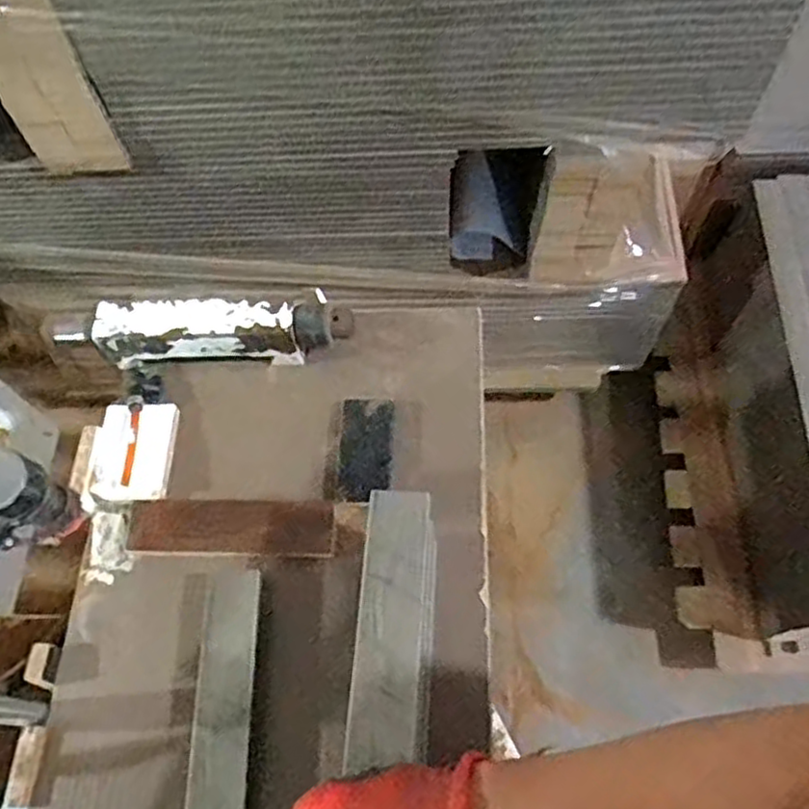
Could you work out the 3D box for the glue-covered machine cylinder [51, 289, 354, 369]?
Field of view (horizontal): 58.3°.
[{"bbox_3d":[-0.201,-0.076,0.747,0.292,0.071,0.053,0,64,3],"label":"glue-covered machine cylinder"}]

